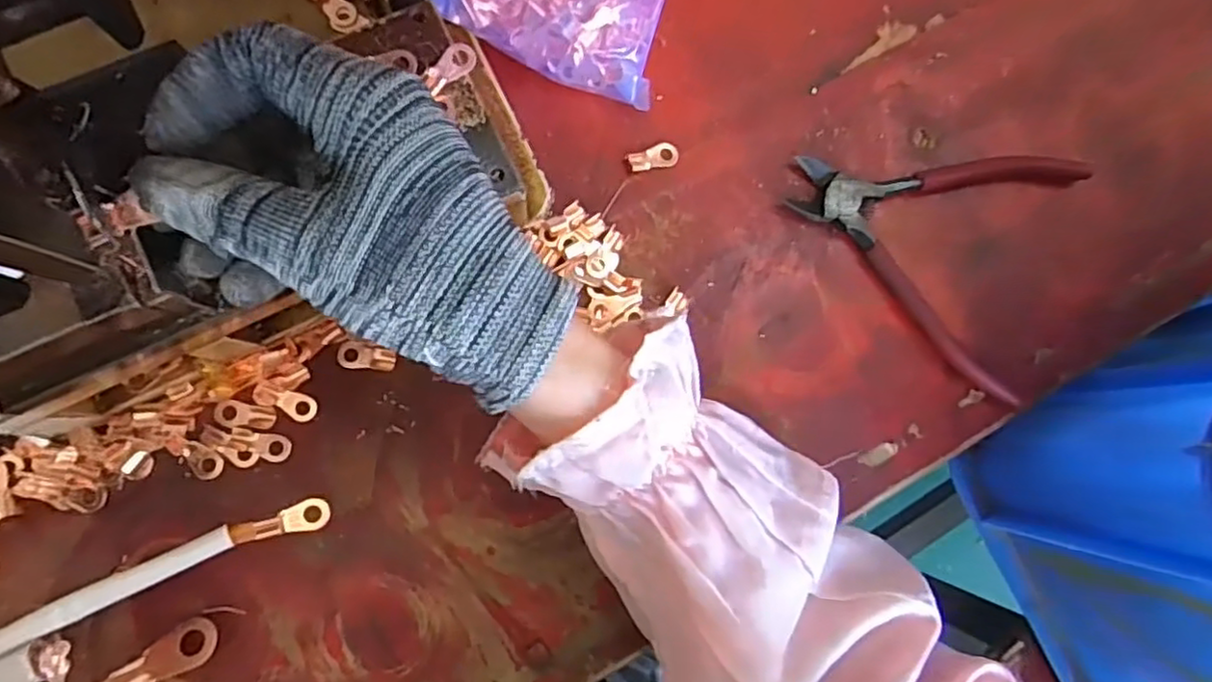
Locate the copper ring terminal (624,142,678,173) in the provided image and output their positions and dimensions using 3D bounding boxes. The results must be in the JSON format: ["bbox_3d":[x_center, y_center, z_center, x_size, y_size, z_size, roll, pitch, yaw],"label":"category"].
[{"bbox_3d":[0.022,-0.087,0.323,0.026,0.006,0.012,-17,86,-7],"label":"copper ring terminal"}]

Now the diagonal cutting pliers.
[{"bbox_3d":[0.170,-0.061,0.332,0.143,0.010,0.119,40,82,-1],"label":"diagonal cutting pliers"}]

